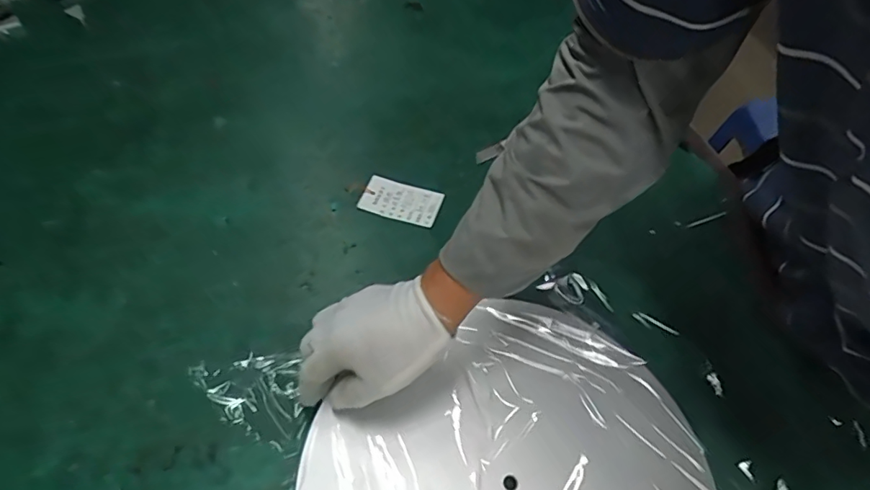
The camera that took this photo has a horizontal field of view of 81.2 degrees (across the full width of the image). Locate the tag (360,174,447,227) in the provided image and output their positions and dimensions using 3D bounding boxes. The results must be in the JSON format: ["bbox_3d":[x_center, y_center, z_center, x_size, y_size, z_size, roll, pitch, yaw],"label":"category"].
[{"bbox_3d":[-0.041,-0.053,0.613,0.092,0.004,0.054,16,57,6],"label":"tag"}]

